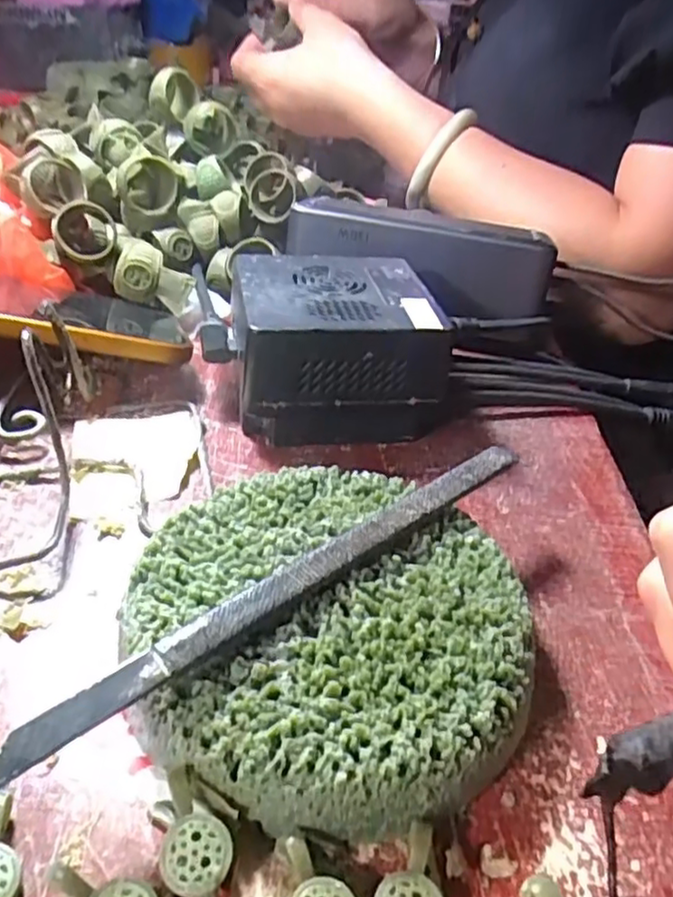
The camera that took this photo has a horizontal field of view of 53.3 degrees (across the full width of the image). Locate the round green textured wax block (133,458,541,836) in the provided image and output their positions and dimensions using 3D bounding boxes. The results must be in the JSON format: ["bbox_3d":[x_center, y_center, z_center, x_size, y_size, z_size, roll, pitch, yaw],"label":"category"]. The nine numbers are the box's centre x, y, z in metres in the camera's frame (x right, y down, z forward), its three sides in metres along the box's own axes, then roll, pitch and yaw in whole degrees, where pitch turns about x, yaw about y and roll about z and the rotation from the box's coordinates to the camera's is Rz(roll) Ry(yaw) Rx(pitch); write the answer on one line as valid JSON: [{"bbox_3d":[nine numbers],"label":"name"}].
[{"bbox_3d":[-0.002,0.045,0.173,0.096,0.025,0.100,5,36,-4],"label":"round green textured wax block"}]

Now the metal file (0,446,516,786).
[{"bbox_3d":[-0.006,0.031,0.169,0.157,0.009,0.012,-24,47,-37],"label":"metal file"}]

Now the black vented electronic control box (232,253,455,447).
[{"bbox_3d":[-0.001,-0.042,0.275,0.079,0.049,0.072,1,36,-10],"label":"black vented electronic control box"}]

